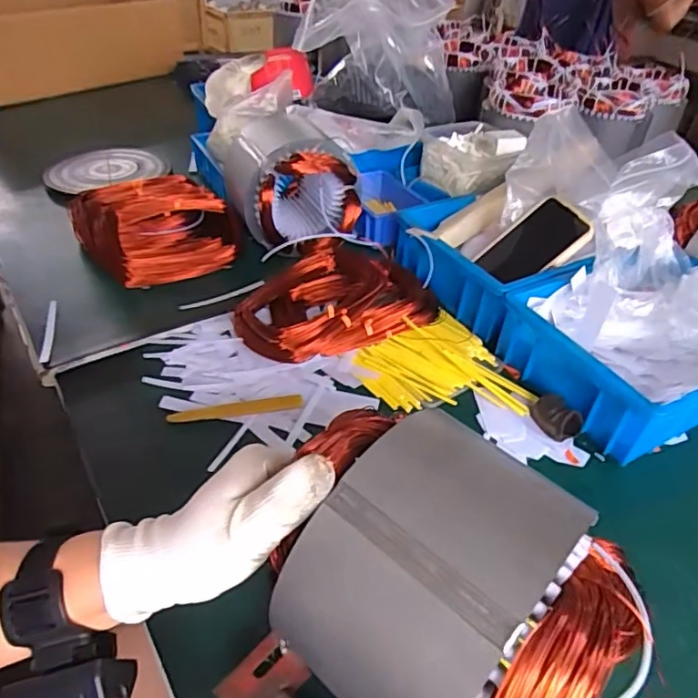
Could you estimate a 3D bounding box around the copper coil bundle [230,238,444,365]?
[{"bbox_3d":[-0.021,-0.057,0.667,0.220,0.050,0.141,-15,43,-21],"label":"copper coil bundle"}]

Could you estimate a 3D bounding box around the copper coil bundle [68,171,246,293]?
[{"bbox_3d":[-0.255,-0.167,0.765,0.188,0.071,0.195,-18,44,-24],"label":"copper coil bundle"}]

